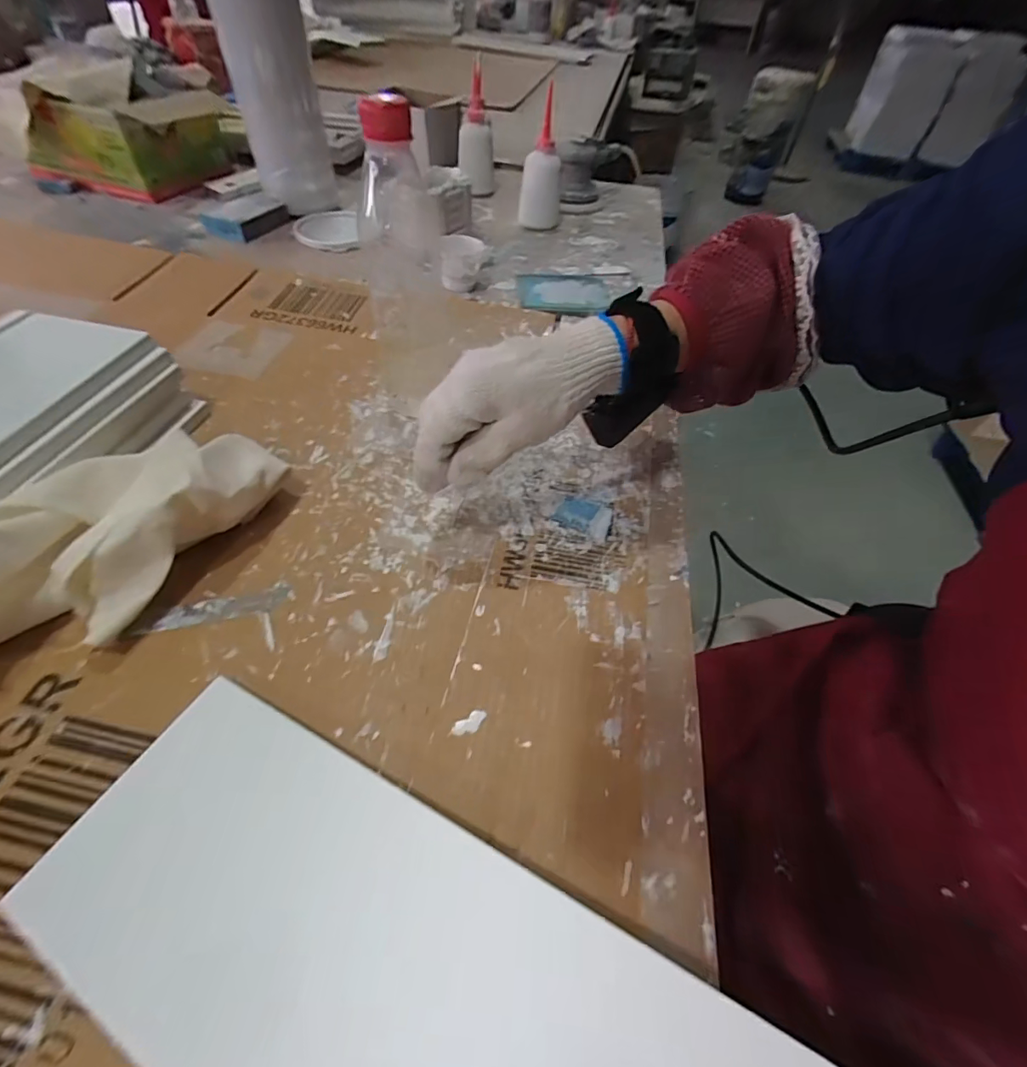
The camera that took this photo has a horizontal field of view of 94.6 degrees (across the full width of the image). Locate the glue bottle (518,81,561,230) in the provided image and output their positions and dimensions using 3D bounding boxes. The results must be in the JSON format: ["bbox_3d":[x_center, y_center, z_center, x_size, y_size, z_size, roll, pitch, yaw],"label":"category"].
[{"bbox_3d":[0.047,-0.568,0.735,0.063,0.161,0.071,6,52,-1],"label":"glue bottle"}]

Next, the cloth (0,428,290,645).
[{"bbox_3d":[-0.262,-0.003,0.306,0.103,0.072,0.212,28,55,16],"label":"cloth"}]

